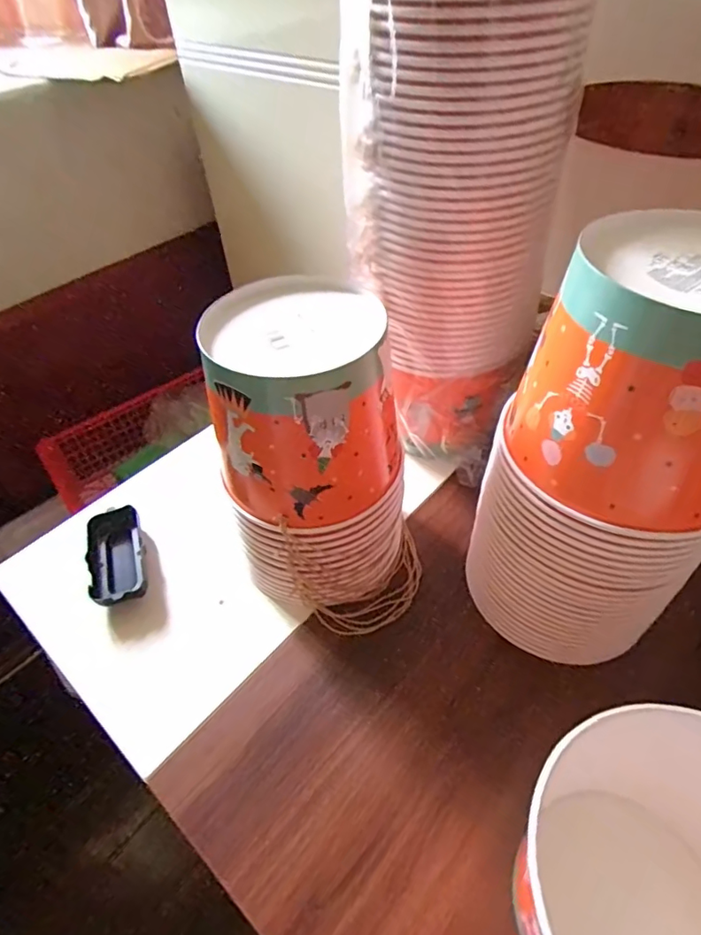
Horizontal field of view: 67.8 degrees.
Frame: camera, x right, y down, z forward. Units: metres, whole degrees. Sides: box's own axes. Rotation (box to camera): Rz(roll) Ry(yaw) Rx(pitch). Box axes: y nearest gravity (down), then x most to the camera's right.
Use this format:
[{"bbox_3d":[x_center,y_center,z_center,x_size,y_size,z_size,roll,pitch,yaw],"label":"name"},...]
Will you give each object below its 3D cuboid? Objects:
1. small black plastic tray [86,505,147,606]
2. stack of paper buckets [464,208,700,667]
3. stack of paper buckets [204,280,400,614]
[{"bbox_3d":[-0.230,0.086,0.510,0.051,0.019,0.101,-17,49,-11],"label":"small black plastic tray"},{"bbox_3d":[0.178,0.008,0.379,0.140,0.307,0.141,16,50,18],"label":"stack of paper buckets"},{"bbox_3d":[-0.028,-0.006,0.444,0.138,0.252,0.140,-10,48,-5],"label":"stack of paper buckets"}]

